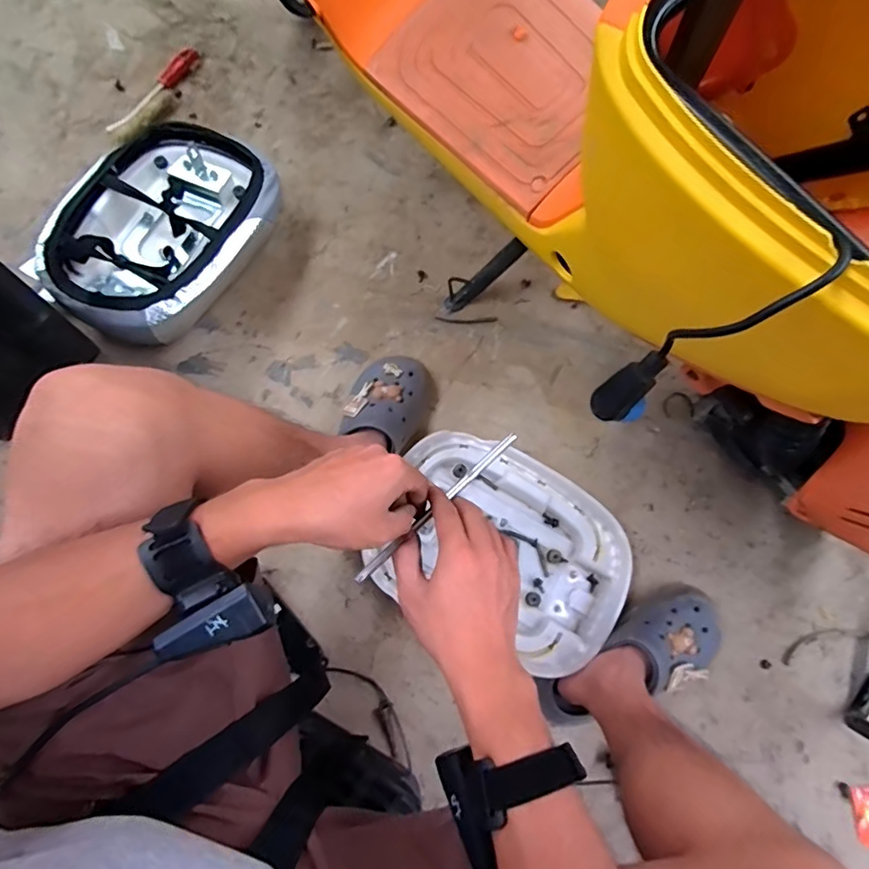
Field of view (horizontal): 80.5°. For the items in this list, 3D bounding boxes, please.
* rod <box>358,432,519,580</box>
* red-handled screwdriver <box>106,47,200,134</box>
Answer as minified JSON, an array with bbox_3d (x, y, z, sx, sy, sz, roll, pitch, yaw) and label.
[{"bbox_3d":[0.004,0.060,0.438,0.181,0.007,0.009,-42,80,-12],"label":"rod"},{"bbox_3d":[-0.506,-0.624,0.929,0.038,0.020,0.225,28,77,5],"label":"red-handled screwdriver"}]

